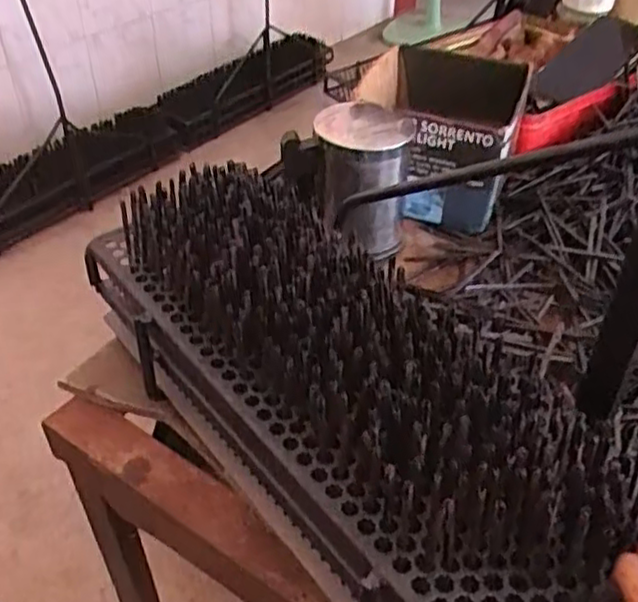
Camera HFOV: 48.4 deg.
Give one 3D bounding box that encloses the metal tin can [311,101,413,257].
[{"bbox_3d":[0.035,-0.107,0.609,0.083,0.102,0.094,3,44,-3],"label":"metal tin can"}]

